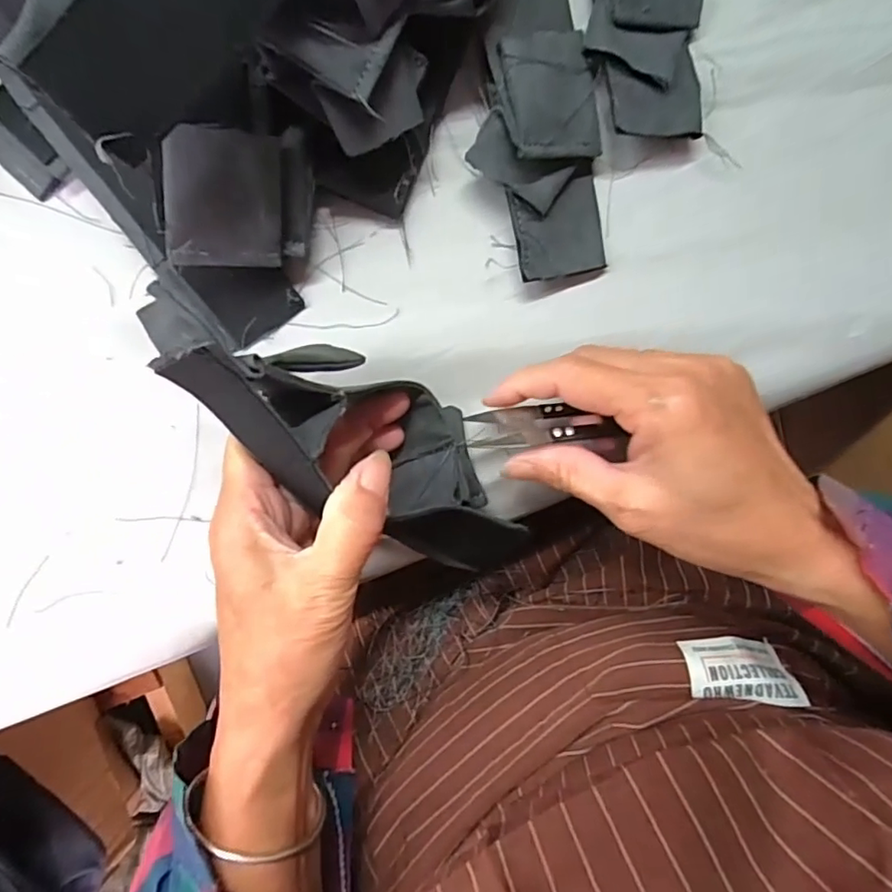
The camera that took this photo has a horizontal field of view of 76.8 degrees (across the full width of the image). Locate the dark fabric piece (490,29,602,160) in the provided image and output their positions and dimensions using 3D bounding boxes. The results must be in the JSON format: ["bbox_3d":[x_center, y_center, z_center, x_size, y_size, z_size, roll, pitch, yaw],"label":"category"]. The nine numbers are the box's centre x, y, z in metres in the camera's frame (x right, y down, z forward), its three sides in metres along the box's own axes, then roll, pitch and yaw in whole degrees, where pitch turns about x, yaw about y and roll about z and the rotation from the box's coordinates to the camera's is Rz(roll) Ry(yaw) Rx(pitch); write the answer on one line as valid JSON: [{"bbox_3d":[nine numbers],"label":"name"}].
[{"bbox_3d":[0.045,-0.154,0.250,0.047,0.010,0.051,-19,101,-23],"label":"dark fabric piece"}]

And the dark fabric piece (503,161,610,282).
[{"bbox_3d":[0.053,-0.104,0.264,0.044,0.014,0.048,-13,94,0],"label":"dark fabric piece"}]

